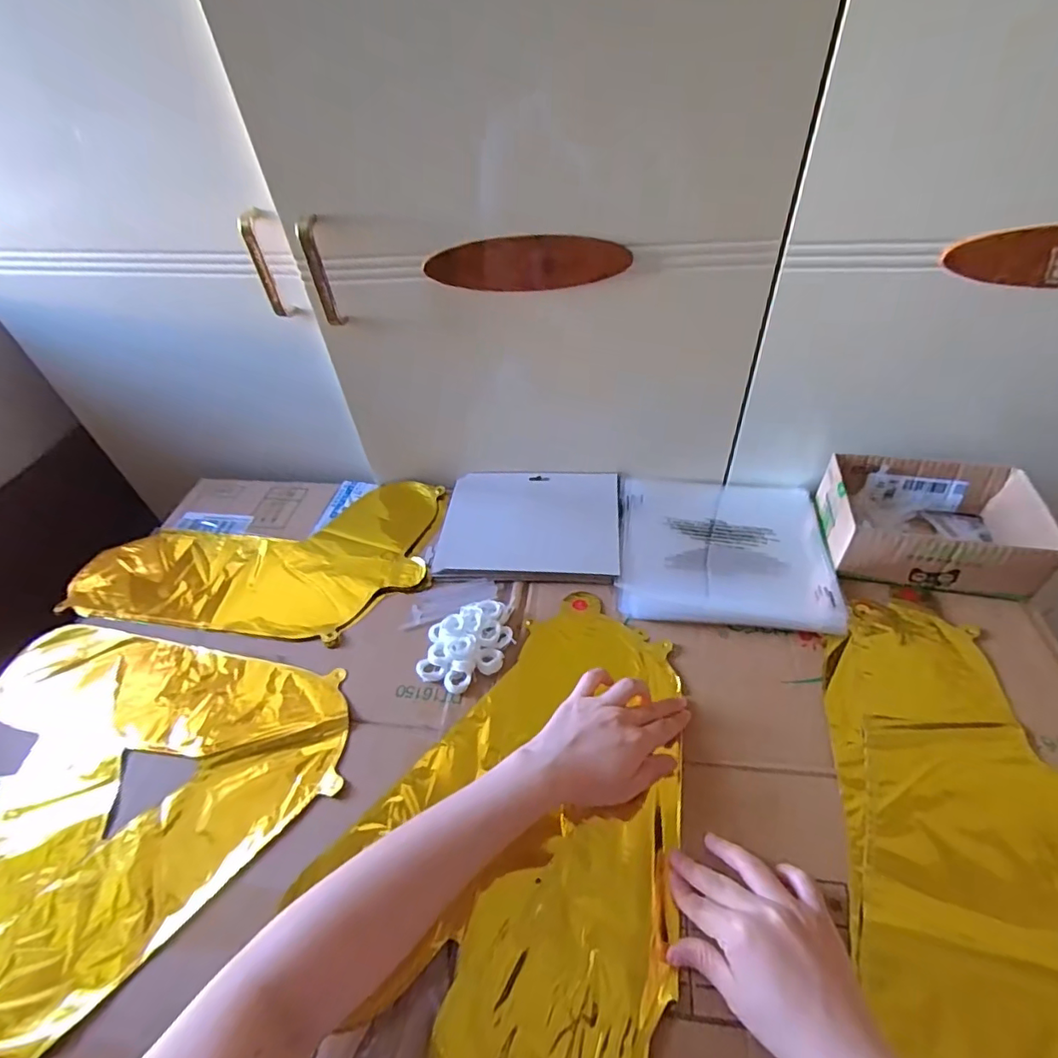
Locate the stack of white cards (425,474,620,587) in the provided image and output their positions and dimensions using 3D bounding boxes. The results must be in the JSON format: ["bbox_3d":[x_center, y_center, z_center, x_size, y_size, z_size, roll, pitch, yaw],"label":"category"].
[{"bbox_3d":[0.002,-0.008,0.637,0.205,0.014,0.161,2,47,7],"label":"stack of white cards"}]

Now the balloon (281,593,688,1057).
[{"bbox_3d":[-0.012,0.236,0.426,0.263,0.011,0.417,1,47,6],"label":"balloon"}]

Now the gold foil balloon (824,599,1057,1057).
[{"bbox_3d":[0.337,0.234,0.382,0.207,0.008,0.422,6,47,11],"label":"gold foil balloon"}]

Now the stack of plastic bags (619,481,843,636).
[{"bbox_3d":[0.215,0.007,0.610,0.218,0.017,0.231,4,47,9],"label":"stack of plastic bags"}]

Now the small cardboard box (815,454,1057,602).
[{"bbox_3d":[0.407,-0.008,0.562,0.183,0.066,0.141,8,48,12],"label":"small cardboard box"}]

